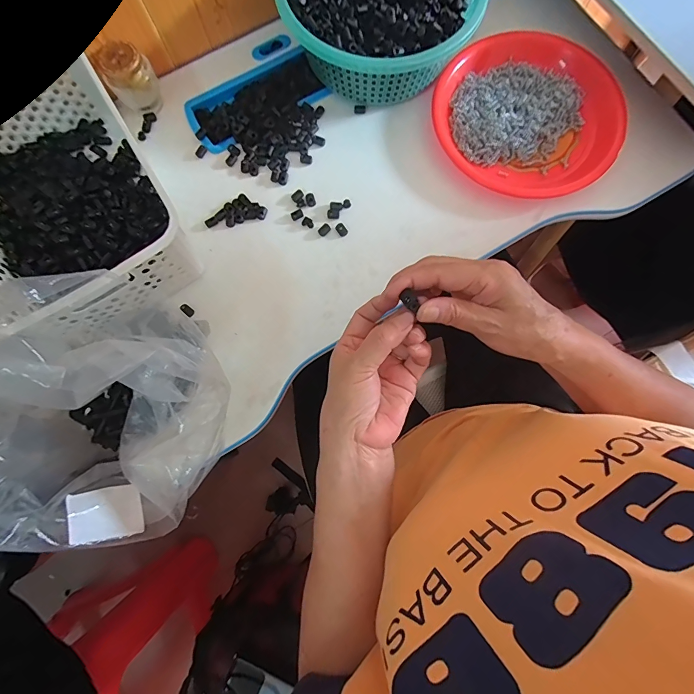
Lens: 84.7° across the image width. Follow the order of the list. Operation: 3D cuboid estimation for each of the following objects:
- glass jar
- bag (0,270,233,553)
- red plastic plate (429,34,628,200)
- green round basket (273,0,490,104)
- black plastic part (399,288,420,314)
[{"bbox_3d":[-0.270,-0.335,0.477,0.050,0.061,0.050,0,79,1],"label":"glass jar"},{"bbox_3d":[-0.213,0.063,0.316,0.168,0.186,0.212,39,82,8],"label":"bag"},{"bbox_3d":[0.221,-0.288,0.468,0.221,0.025,0.220,0,79,1],"label":"red plastic plate"},{"bbox_3d":[0.033,-0.415,0.466,0.235,0.080,0.218,0,79,1],"label":"green round basket"},{"bbox_3d":[0.048,-0.035,0.285,0.009,0.007,0.019,-44,81,-7],"label":"black plastic part"}]

